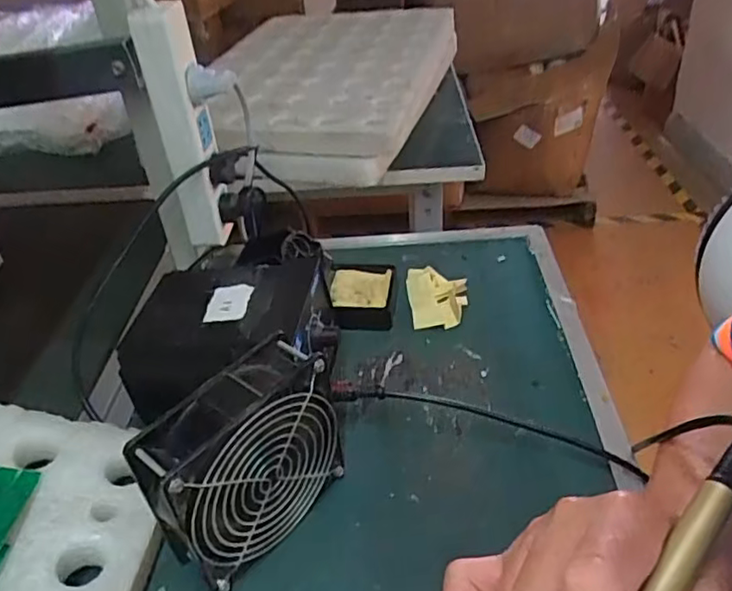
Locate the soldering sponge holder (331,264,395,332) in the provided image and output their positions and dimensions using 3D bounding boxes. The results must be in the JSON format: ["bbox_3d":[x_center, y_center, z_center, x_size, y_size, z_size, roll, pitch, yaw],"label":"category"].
[{"bbox_3d":[-0.003,0.001,0.580,0.059,0.030,0.077,-5,36,1],"label":"soldering sponge holder"}]

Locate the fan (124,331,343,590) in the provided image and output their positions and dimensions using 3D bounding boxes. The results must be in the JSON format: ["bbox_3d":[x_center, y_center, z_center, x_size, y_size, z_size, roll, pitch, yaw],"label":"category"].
[{"bbox_3d":[-0.071,0.106,0.377,0.121,0.124,0.044,-33,44,-32],"label":"fan"}]

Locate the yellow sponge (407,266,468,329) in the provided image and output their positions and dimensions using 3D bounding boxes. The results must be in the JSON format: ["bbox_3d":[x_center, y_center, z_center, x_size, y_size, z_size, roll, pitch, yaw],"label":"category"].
[{"bbox_3d":[0.068,0.001,0.574,0.055,0.024,0.067,-3,36,3],"label":"yellow sponge"}]

